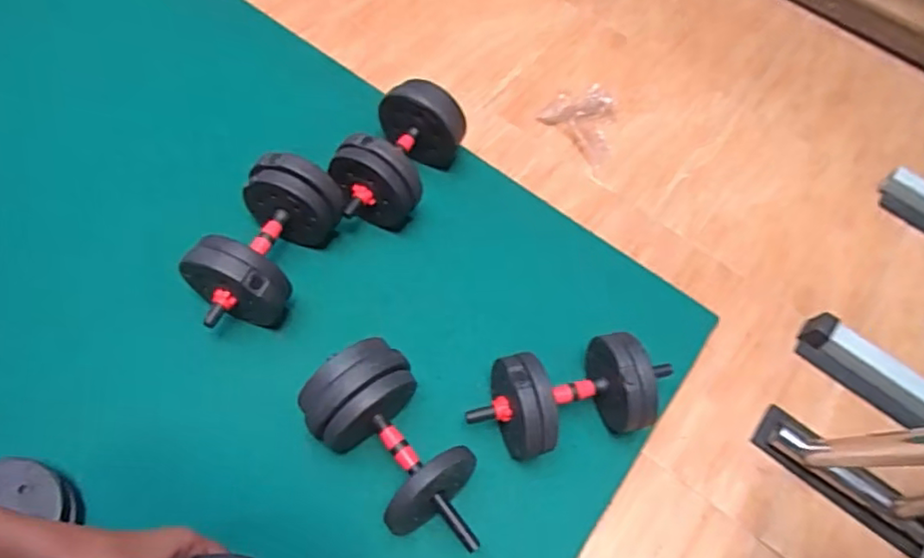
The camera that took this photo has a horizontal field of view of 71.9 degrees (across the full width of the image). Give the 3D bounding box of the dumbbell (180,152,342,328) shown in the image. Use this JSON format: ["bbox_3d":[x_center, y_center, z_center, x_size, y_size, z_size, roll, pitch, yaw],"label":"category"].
[{"bbox_3d":[-0.377,-0.054,1.220,0.186,0.196,0.333,24,60,6],"label":"dumbbell"}]

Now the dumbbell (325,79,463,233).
[{"bbox_3d":[-0.135,-0.255,1.380,0.176,0.216,0.345,28,61,8],"label":"dumbbell"}]

